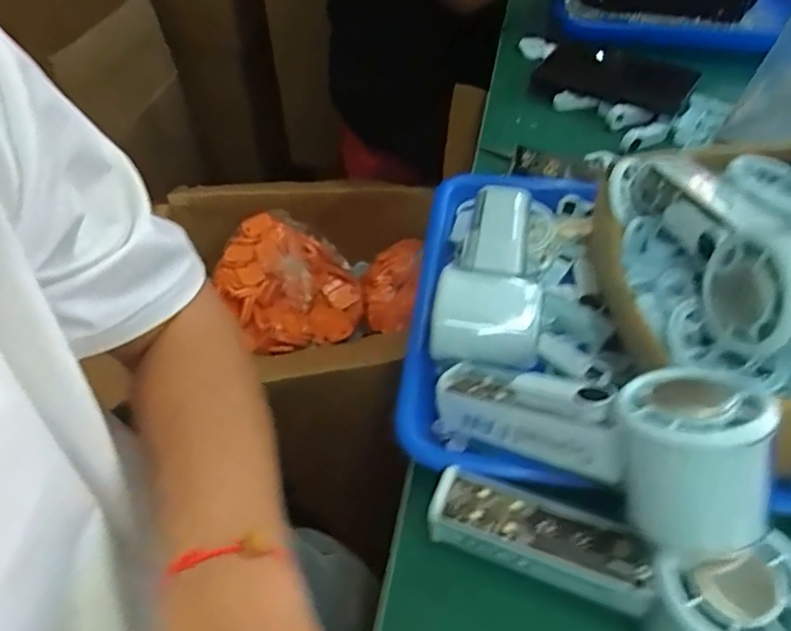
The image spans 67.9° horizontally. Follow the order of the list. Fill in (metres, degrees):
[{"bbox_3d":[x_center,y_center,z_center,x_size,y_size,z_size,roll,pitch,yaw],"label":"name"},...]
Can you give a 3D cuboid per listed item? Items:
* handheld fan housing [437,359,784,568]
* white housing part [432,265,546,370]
[{"bbox_3d":[0.087,0.051,0.272,0.155,0.060,0.057,9,42,47],"label":"handheld fan housing"},{"bbox_3d":[0.050,0.004,0.333,0.060,0.035,0.045,14,50,11],"label":"white housing part"}]

